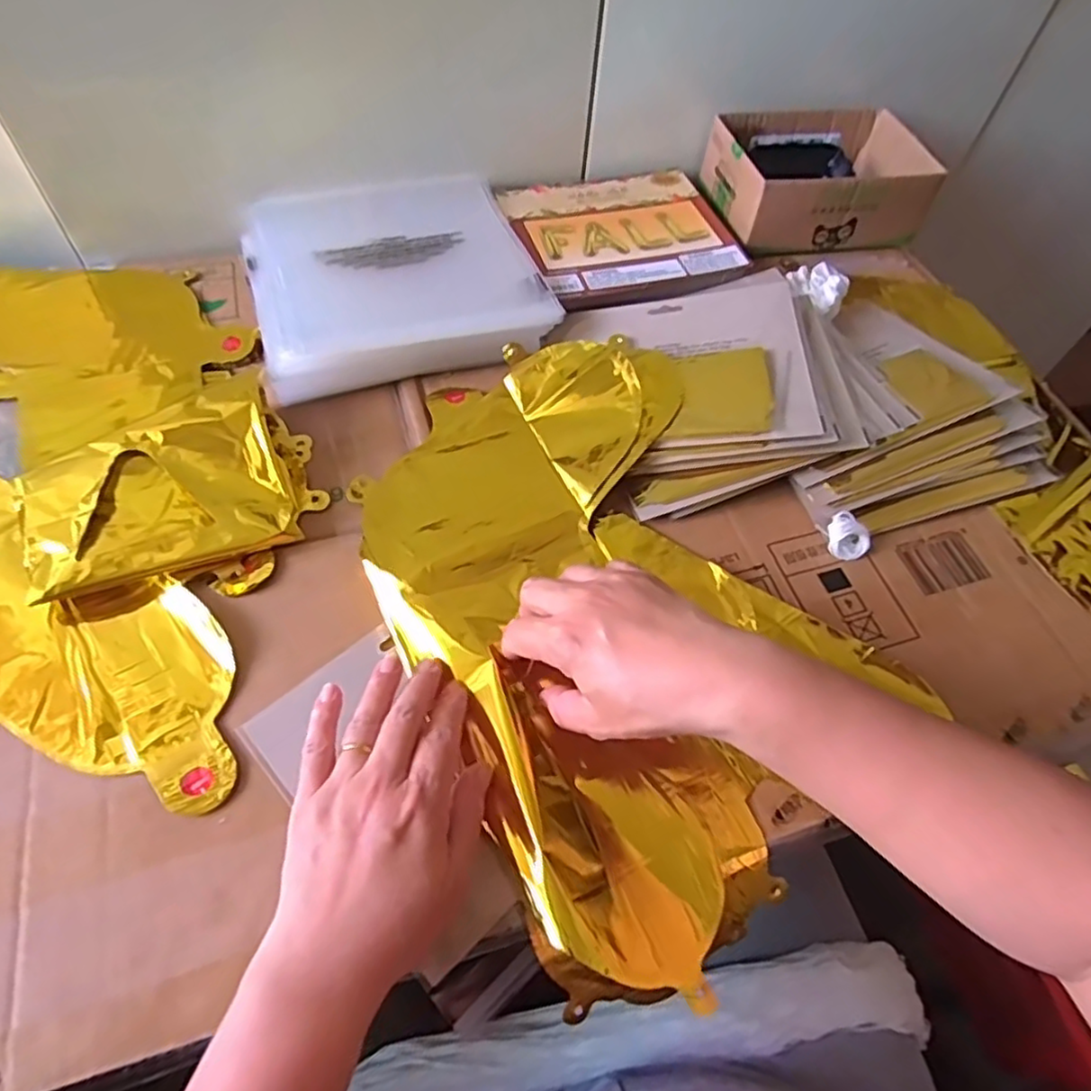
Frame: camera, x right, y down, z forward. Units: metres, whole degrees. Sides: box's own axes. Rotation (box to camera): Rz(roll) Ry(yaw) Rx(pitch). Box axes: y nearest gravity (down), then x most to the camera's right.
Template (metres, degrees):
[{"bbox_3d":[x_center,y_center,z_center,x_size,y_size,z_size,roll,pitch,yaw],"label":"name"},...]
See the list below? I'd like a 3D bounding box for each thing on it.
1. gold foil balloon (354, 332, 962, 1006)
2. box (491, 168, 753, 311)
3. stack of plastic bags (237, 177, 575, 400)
[{"bbox_3d":[0.043,0.025,0.424,0.261,0.048,0.379,-23,62,-18],"label":"gold foil balloon"},{"bbox_3d":[0.066,-0.302,0.640,0.199,0.016,0.185,-17,61,-15],"label":"box"},{"bbox_3d":[-0.126,-0.228,0.566,0.219,0.028,0.240,-15,60,-14],"label":"stack of plastic bags"}]

